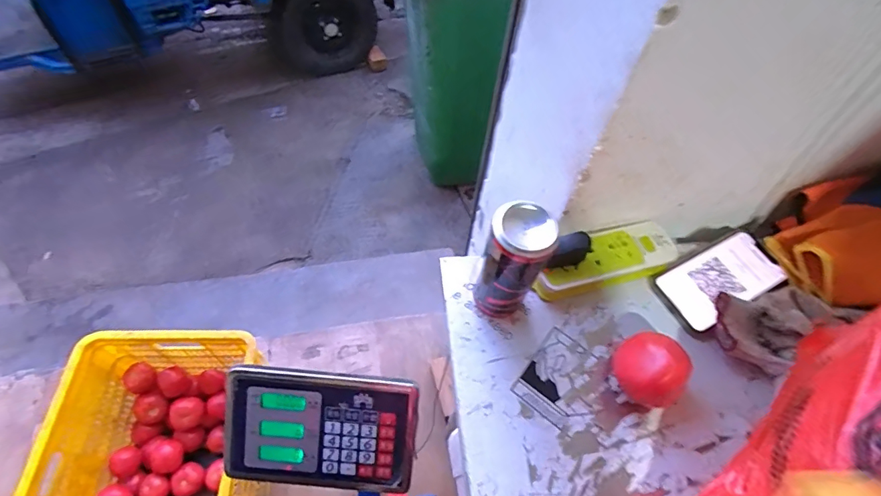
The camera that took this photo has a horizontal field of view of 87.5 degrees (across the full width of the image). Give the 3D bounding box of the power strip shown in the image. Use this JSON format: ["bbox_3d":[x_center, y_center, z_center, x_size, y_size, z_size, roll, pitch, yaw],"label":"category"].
[{"bbox_3d":[0.172,0.012,0.495,0.159,0.037,0.055,-12,61,-10],"label":"power strip"}]

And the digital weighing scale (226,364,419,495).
[{"bbox_3d":[-0.136,0.467,0.671,0.274,0.532,0.458,-7,60,-7],"label":"digital weighing scale"}]

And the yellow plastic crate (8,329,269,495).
[{"bbox_3d":[-0.554,0.439,0.891,0.354,0.240,0.493,-3,59,-5],"label":"yellow plastic crate"}]

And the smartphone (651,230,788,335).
[{"bbox_3d":[0.304,0.034,0.499,0.143,0.010,0.069,-25,64,-17],"label":"smartphone"}]

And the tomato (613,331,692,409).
[{"bbox_3d":[0.193,0.114,0.427,0.055,0.053,0.064,-25,64,-17],"label":"tomato"}]

